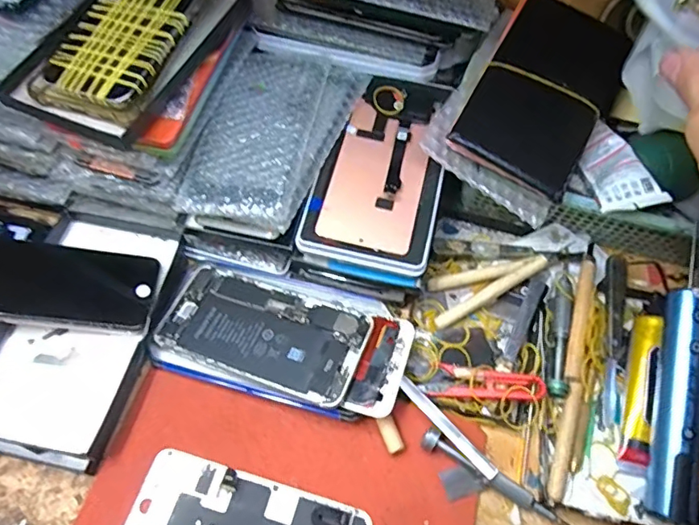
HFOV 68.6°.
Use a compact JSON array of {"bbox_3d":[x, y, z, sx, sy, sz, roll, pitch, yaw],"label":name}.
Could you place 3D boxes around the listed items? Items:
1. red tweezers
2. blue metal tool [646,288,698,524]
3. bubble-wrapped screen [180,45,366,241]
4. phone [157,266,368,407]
[{"bbox_3d":[0.100,0.088,0.375,0.079,0.007,0.024,0,63,12],"label":"red tweezers"},{"bbox_3d":[0.231,0.098,0.351,0.034,0.021,0.157,11,80,4],"label":"blue metal tool"},{"bbox_3d":[-0.062,-0.104,0.418,0.100,0.022,0.172,17,62,8],"label":"bubble-wrapped screen"},{"bbox_3d":[-0.065,0.053,0.388,0.153,0.007,0.076,15,59,15],"label":"phone"}]

